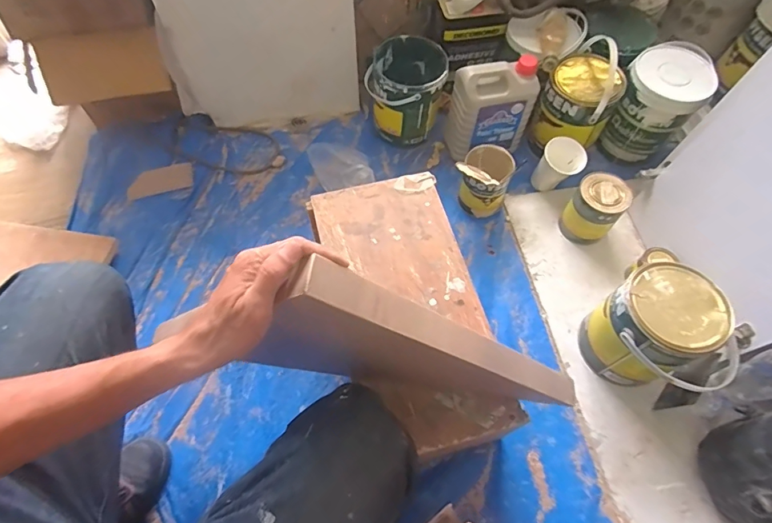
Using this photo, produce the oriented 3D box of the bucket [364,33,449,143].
[{"bbox_3d":[0.055,-0.412,1.068,0.174,0.177,0.181,0,62,0],"label":"bucket"}]

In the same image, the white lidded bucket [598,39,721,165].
[{"bbox_3d":[0.628,-0.368,1.024,0.163,0.205,0.177,38,68,18],"label":"white lidded bucket"}]

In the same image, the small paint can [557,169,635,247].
[{"bbox_3d":[0.445,-0.106,0.945,0.102,0.122,0.123,30,65,15],"label":"small paint can"}]

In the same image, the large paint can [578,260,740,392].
[{"bbox_3d":[0.458,0.123,0.774,0.158,0.196,0.163,0,62,0],"label":"large paint can"}]

